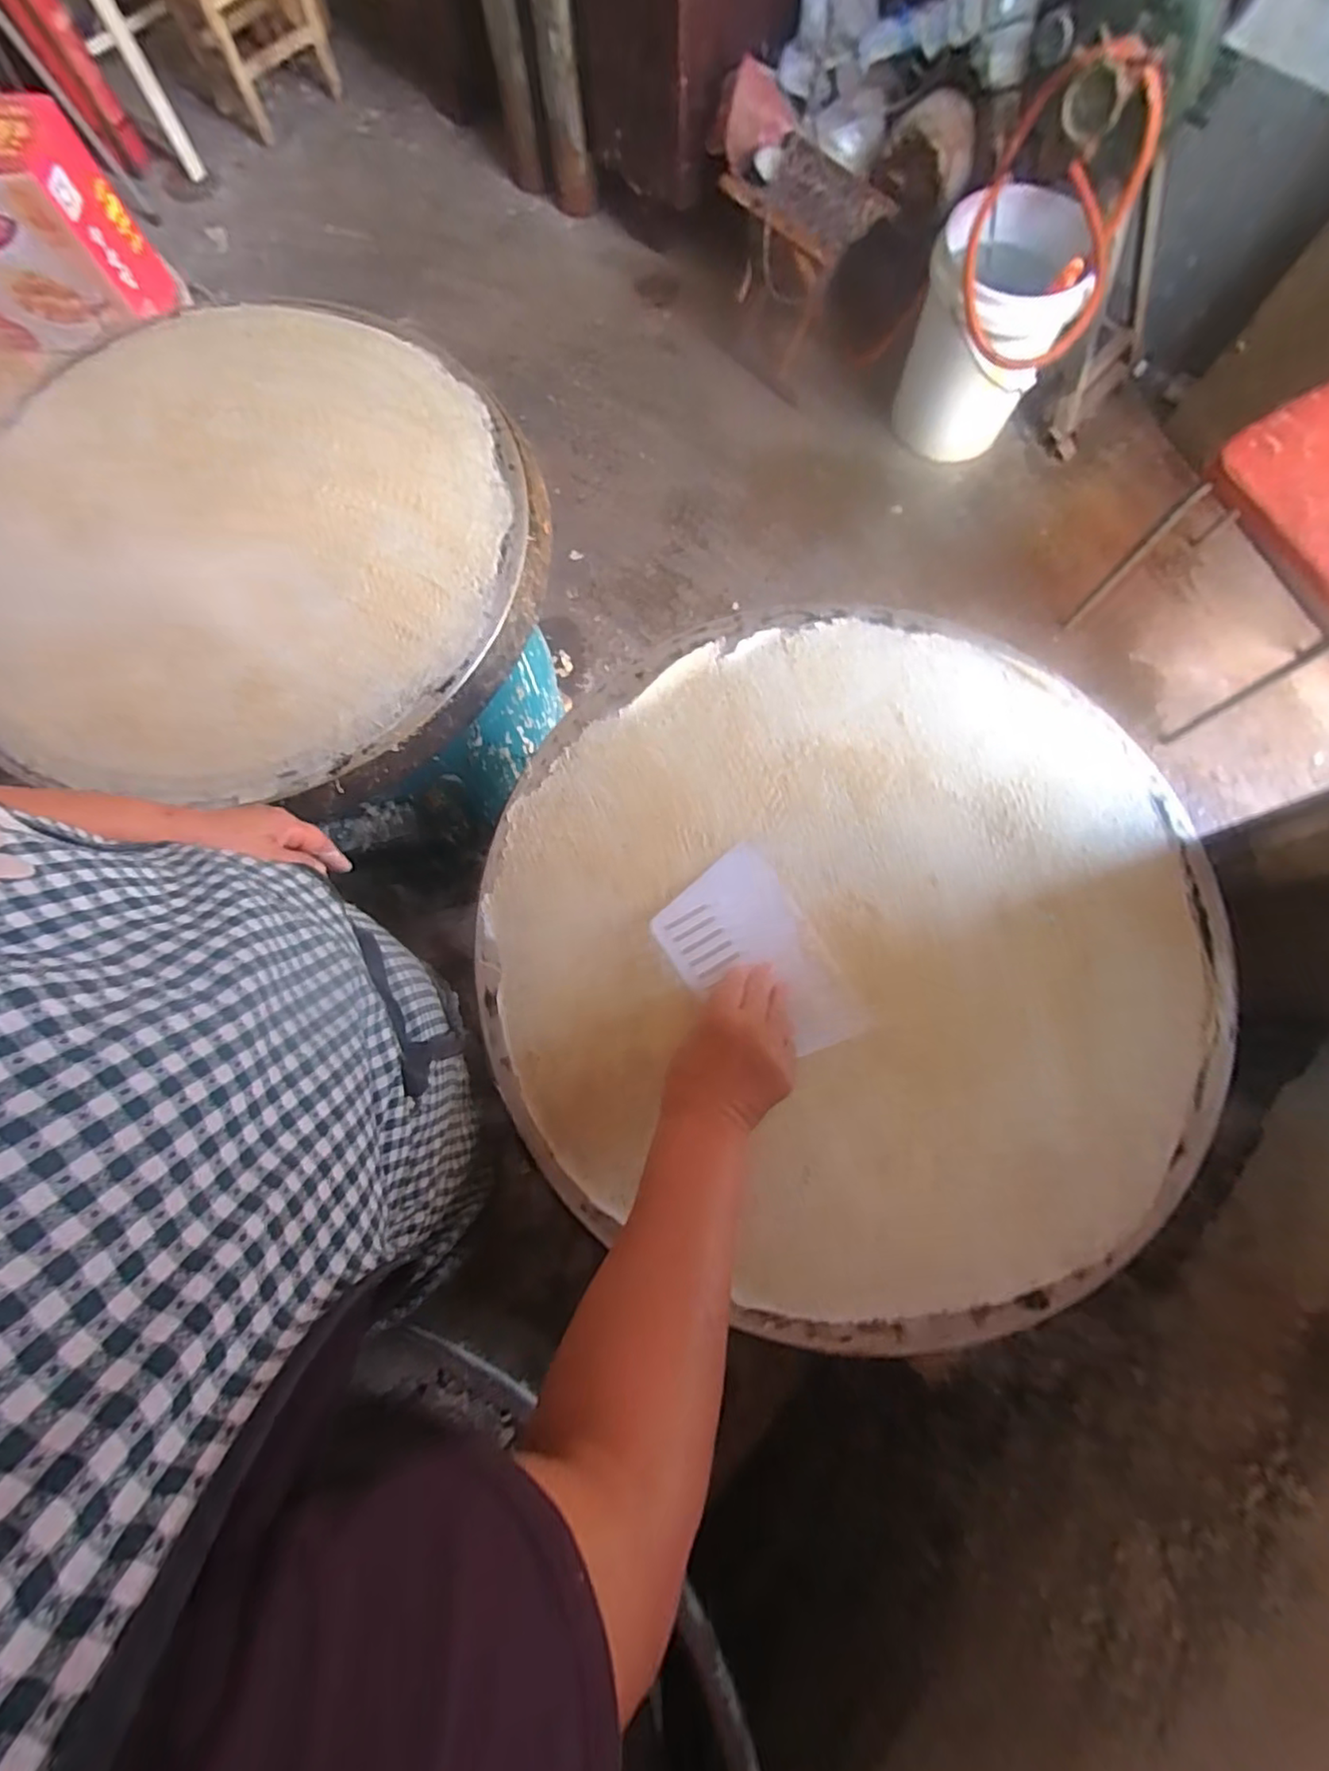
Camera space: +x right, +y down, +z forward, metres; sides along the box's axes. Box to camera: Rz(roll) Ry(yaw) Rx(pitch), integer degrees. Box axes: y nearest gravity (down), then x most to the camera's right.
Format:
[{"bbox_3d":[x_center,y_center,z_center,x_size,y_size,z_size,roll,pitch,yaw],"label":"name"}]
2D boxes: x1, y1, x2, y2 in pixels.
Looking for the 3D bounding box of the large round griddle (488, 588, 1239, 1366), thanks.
[{"bbox_3d":[0.155,0.042,0.526,0.597,0.030,0.589,-4,75,-1],"label":"large round griddle"}]

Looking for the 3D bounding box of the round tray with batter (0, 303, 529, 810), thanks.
[{"bbox_3d":[-0.425,-0.367,0.641,0.530,0.052,0.564,0,75,0],"label":"round tray with batter"}]

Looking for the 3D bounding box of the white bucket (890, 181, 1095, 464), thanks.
[{"bbox_3d":[0.677,-1.194,1.347,0.265,0.372,0.270,11,77,3],"label":"white bucket"}]

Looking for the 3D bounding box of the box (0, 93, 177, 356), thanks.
[{"bbox_3d":[-0.901,-0.899,0.855,0.301,0.201,0.121,-3,77,0],"label":"box"}]

